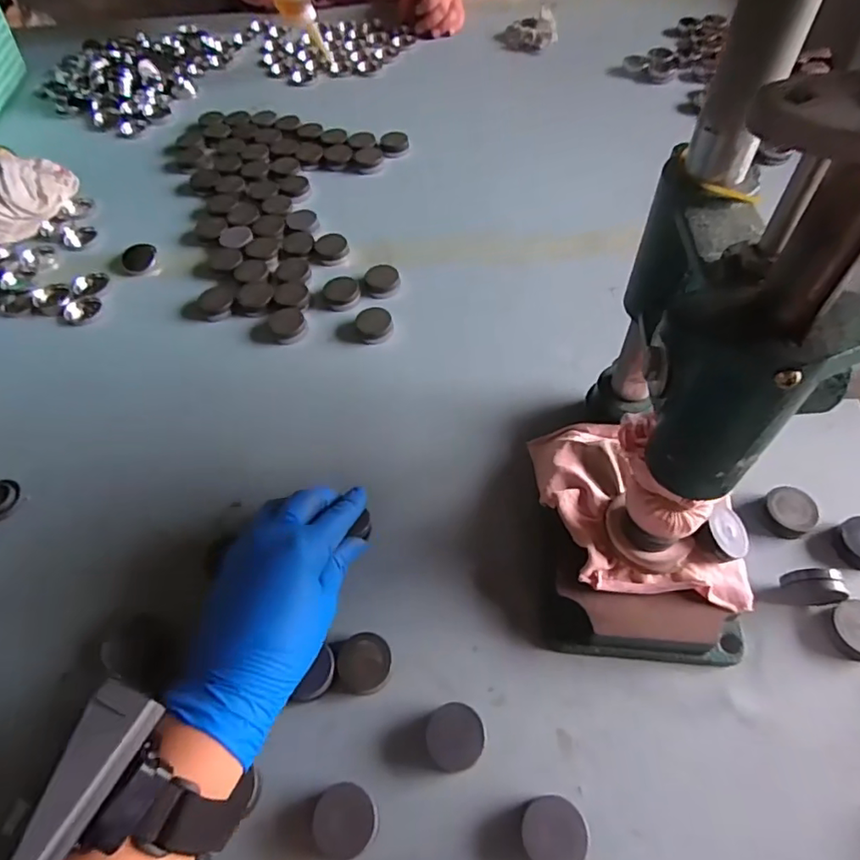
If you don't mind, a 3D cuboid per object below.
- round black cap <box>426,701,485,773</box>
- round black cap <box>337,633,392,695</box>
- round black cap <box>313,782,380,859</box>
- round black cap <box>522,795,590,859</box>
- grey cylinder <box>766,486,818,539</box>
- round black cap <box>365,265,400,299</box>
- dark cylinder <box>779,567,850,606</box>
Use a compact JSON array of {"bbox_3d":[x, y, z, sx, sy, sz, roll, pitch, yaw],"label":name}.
[{"bbox_3d":[0.014,0.171,0.308,0.031,0.019,0.032,-2,56,3],"label":"round black cap"},{"bbox_3d":[-0.039,0.141,0.334,0.030,0.014,0.032,-2,56,3],"label":"round black cap"},{"bbox_3d":[-0.043,0.204,0.290,0.030,0.019,0.032,-2,56,3],"label":"round black cap"},{"bbox_3d":[0.063,0.206,0.283,0.031,0.019,0.032,-2,56,3],"label":"round black cap"},{"bbox_3d":[0.244,0.055,0.378,0.033,0.017,0.030,-2,56,3],"label":"grey cylinder"},{"bbox_3d":[-0.045,-0.142,0.527,0.032,0.014,0.031,-2,56,3],"label":"round black cap"},{"bbox_3d":[0.230,0.096,0.336,0.029,0.023,0.020,2,57,5],"label":"dark cylinder"}]

